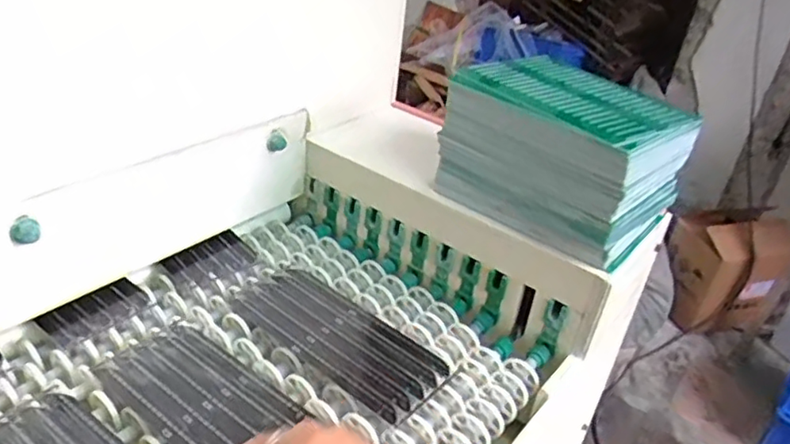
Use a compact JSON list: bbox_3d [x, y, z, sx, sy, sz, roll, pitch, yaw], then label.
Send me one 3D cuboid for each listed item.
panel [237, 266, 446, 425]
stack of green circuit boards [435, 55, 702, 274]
[{"bbox_3d":[-0.059,0.112,0.640,0.235,0.010,0.103,27,36,32],"label":"panel"},{"bbox_3d":[0.173,-0.071,0.667,0.142,0.137,0.213,-21,40,-39],"label":"stack of green circuit boards"}]

